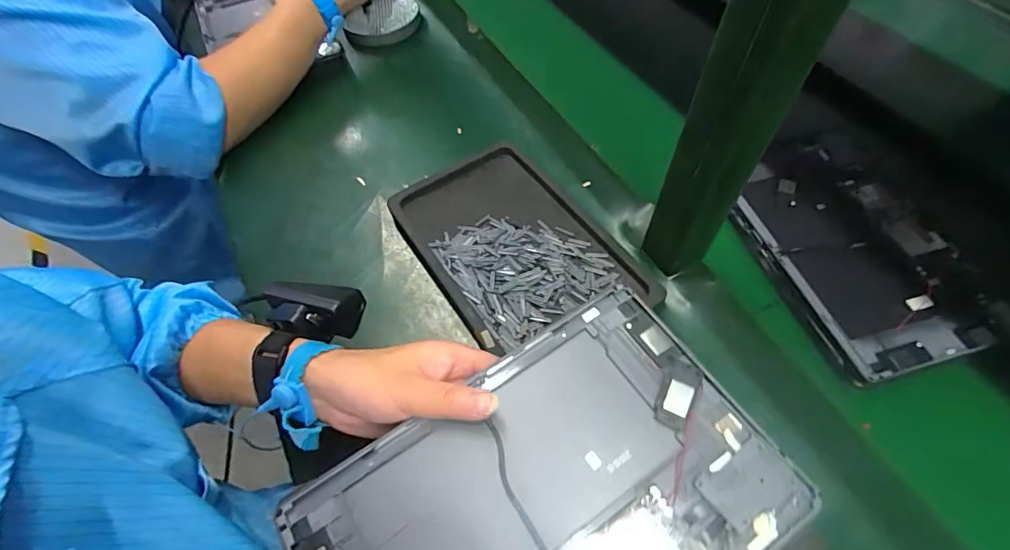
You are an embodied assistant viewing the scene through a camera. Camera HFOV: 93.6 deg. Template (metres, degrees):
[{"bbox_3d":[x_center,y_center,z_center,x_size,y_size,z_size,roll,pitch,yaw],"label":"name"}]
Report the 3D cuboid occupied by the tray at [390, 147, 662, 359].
[{"bbox_3d":[0.007,-0.027,0.457,0.159,0.026,0.232,-29,61,-17],"label":"tray"}]

